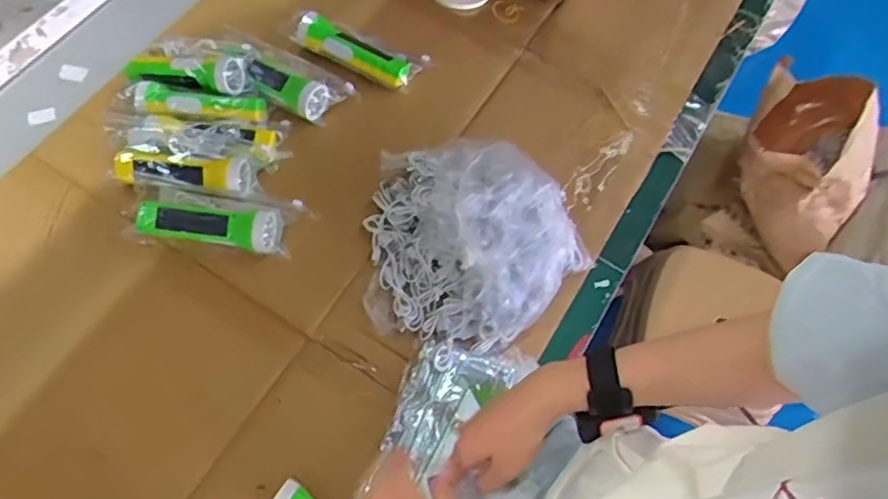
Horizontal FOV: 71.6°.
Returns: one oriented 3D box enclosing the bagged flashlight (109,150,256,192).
[{"bbox_3d":[-0.345,-0.095,0.813,0.184,0.040,0.058,2,65,-3],"label":"bagged flashlight"}]

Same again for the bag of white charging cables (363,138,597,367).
[{"bbox_3d":[0.043,-0.012,0.772,0.272,0.094,0.266,5,65,-2],"label":"bag of white charging cables"}]

